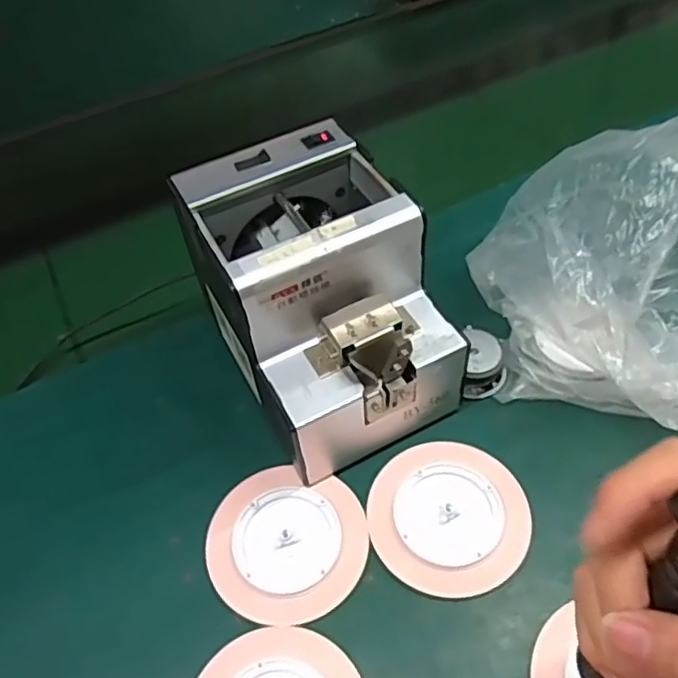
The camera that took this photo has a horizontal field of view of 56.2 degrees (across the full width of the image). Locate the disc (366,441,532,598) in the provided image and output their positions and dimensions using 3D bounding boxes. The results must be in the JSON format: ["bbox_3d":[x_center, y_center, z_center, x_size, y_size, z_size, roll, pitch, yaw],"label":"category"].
[{"bbox_3d":[0.070,0.113,0.410,0.099,0.006,0.097,-3,50,4],"label":"disc"}]

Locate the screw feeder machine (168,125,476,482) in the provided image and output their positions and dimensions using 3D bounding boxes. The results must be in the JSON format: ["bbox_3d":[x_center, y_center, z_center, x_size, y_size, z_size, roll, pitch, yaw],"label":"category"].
[{"bbox_3d":[-0.010,-0.025,0.435,0.120,0.147,0.164,-24,52,-14],"label":"screw feeder machine"}]

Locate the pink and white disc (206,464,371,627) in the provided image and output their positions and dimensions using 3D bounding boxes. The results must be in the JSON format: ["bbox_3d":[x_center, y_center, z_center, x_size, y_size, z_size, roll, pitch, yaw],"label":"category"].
[{"bbox_3d":[-0.033,0.129,0.405,0.100,0.004,0.096,-3,50,4],"label":"pink and white disc"}]

